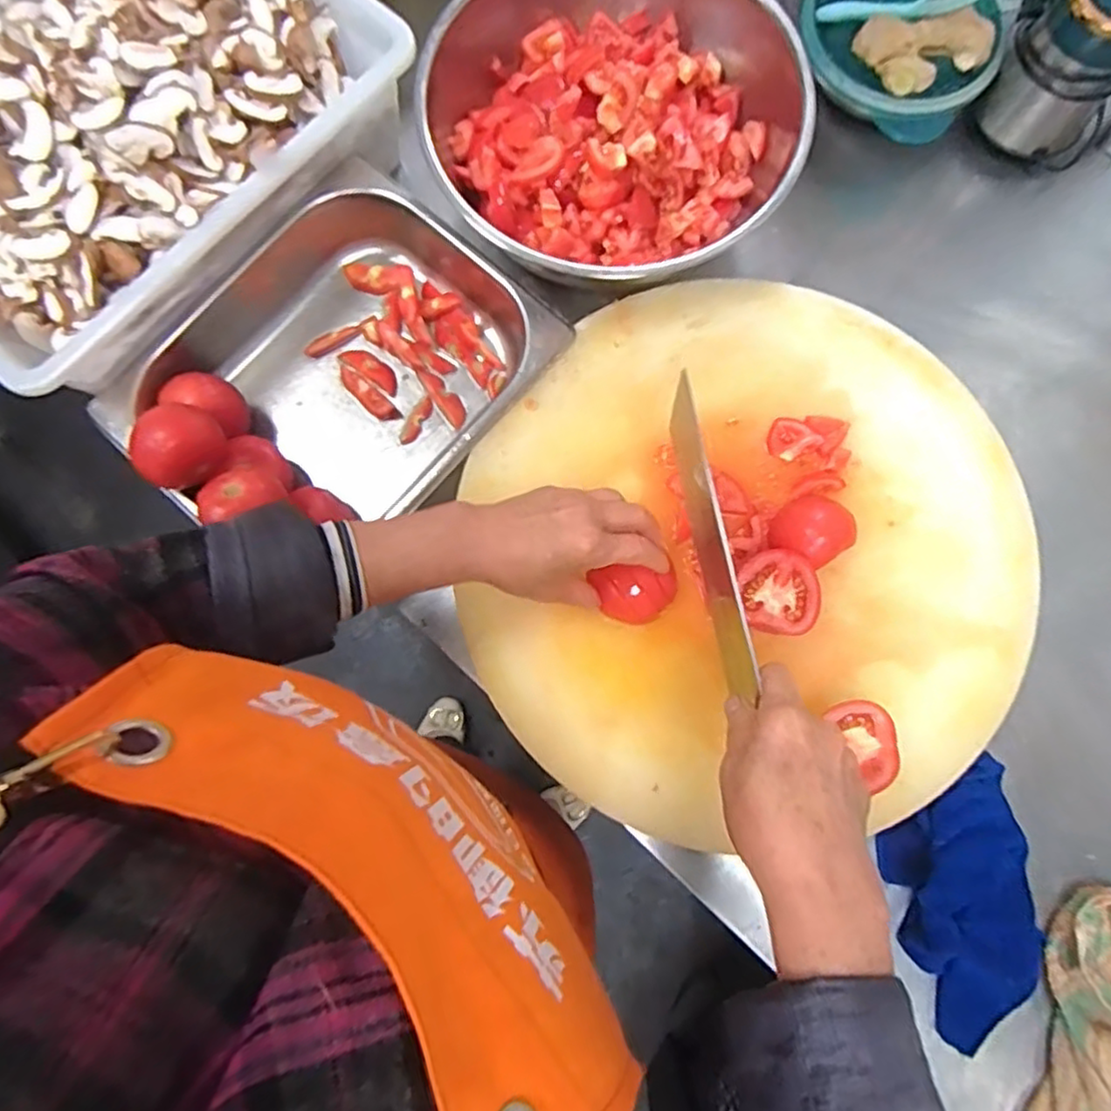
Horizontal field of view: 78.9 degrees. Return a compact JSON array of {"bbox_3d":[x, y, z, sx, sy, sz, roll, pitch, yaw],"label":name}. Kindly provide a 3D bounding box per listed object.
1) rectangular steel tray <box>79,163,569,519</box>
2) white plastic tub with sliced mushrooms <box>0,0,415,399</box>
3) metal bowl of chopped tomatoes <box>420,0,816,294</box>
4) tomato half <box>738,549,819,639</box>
[{"bbox_3d":[-0.186,-0.151,0.594,0.272,0.082,0.330,44,83,7],"label":"rectangular steel tray"},{"bbox_3d":[-0.367,-0.367,0.560,0.327,0.105,0.419,44,83,7],"label":"white plastic tub with sliced mushrooms"},{"bbox_3d":[0.049,-0.361,0.580,0.308,0.108,0.299,0,80,0],"label":"metal bowl of chopped tomatoes"},{"bbox_3d":[0.165,0.030,0.509,0.054,0.034,0.062,-11,80,-2],"label":"tomato half"}]

